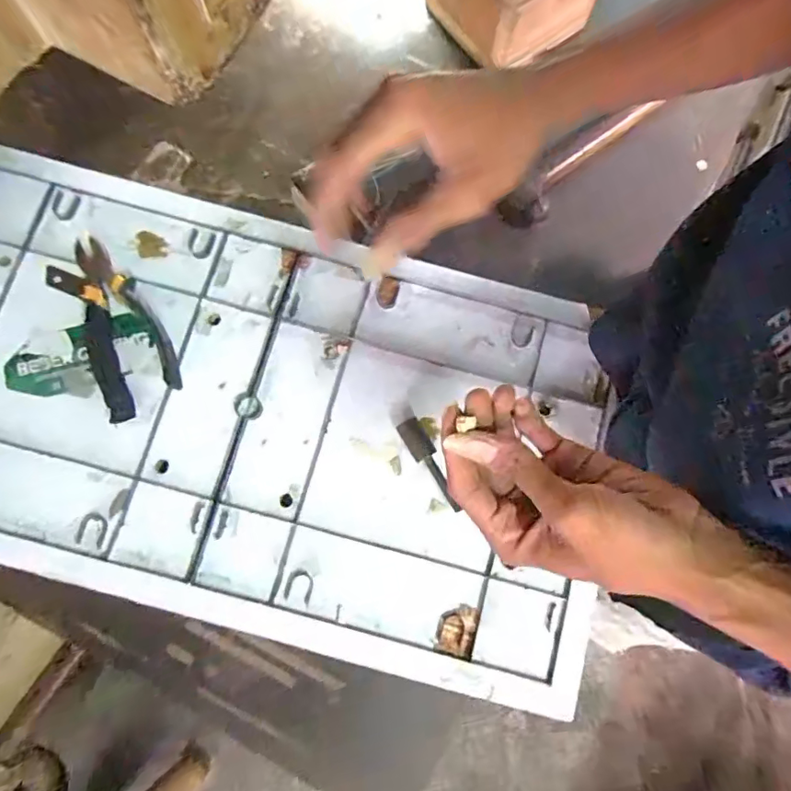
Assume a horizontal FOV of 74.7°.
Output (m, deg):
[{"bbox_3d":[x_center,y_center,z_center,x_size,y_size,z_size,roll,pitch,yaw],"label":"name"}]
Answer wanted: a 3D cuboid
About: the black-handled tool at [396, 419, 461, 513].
[{"bbox_3d":[0.028,0.056,0.424,0.019,0.017,0.079,-31,81,-7],"label":"black-handled tool"}]

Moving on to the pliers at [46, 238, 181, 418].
[{"bbox_3d":[-0.236,-0.061,0.431,0.067,0.016,0.153,-30,81,-6],"label":"pliers"}]

